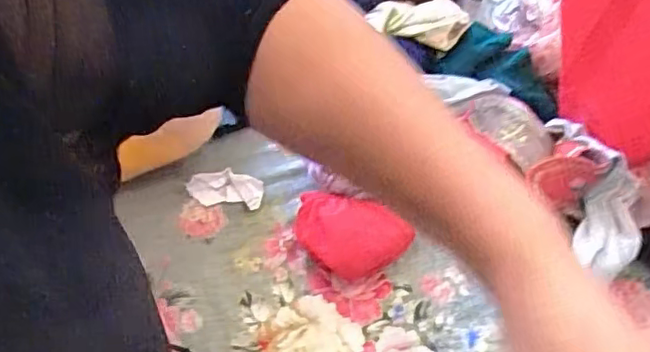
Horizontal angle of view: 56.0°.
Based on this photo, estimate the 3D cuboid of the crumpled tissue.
[{"bbox_3d":[-0.102,0.013,0.633,0.080,0.015,0.038,10,54,6],"label":"crumpled tissue"}]

